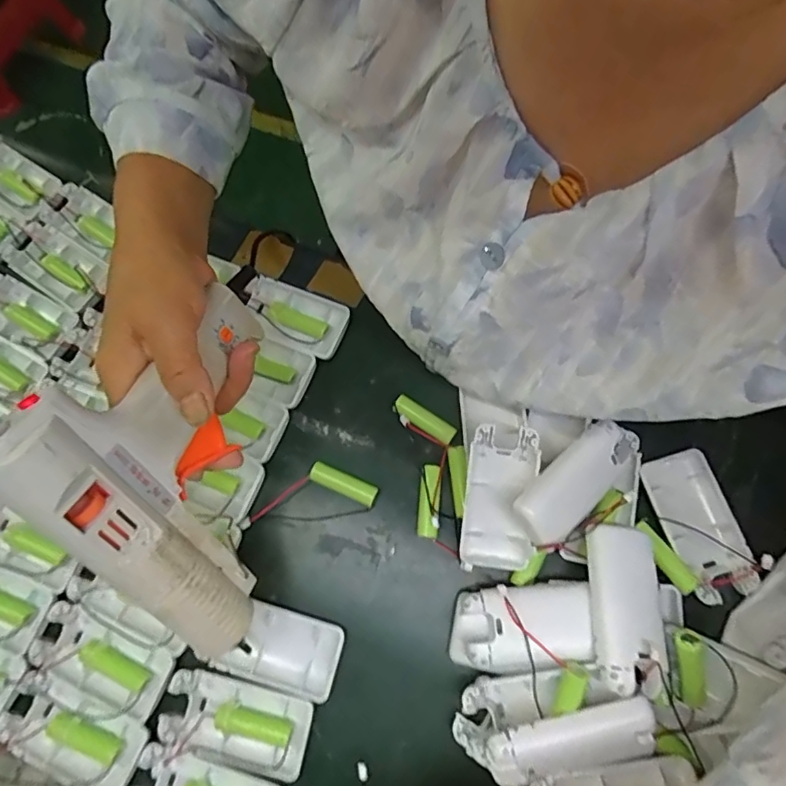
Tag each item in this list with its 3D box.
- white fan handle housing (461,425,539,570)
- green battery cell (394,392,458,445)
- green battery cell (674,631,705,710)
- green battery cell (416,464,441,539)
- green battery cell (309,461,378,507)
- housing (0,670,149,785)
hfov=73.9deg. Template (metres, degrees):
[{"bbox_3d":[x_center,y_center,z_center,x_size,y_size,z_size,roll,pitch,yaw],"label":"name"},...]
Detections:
[{"bbox_3d":[0.071,0.070,0.348,0.044,0.014,0.093,5,95,3],"label":"white fan handle housing"},{"bbox_3d":[0.023,0.020,0.384,0.048,0.012,0.015,32,79,12],"label":"green battery cell"},{"bbox_3d":[0.177,0.165,0.311,0.011,0.014,0.051,-13,106,-3],"label":"green battery cell"},{"bbox_3d":[0.025,0.077,0.370,0.014,0.017,0.050,3,74,5],"label":"green battery cell"},{"bbox_3d":[-0.036,0.065,0.377,0.050,0.013,0.014,23,77,10],"label":"green battery cell"},{"bbox_3d":[-0.209,0.219,0.337,0.094,0.015,0.045,22,76,10],"label":"housing"}]

